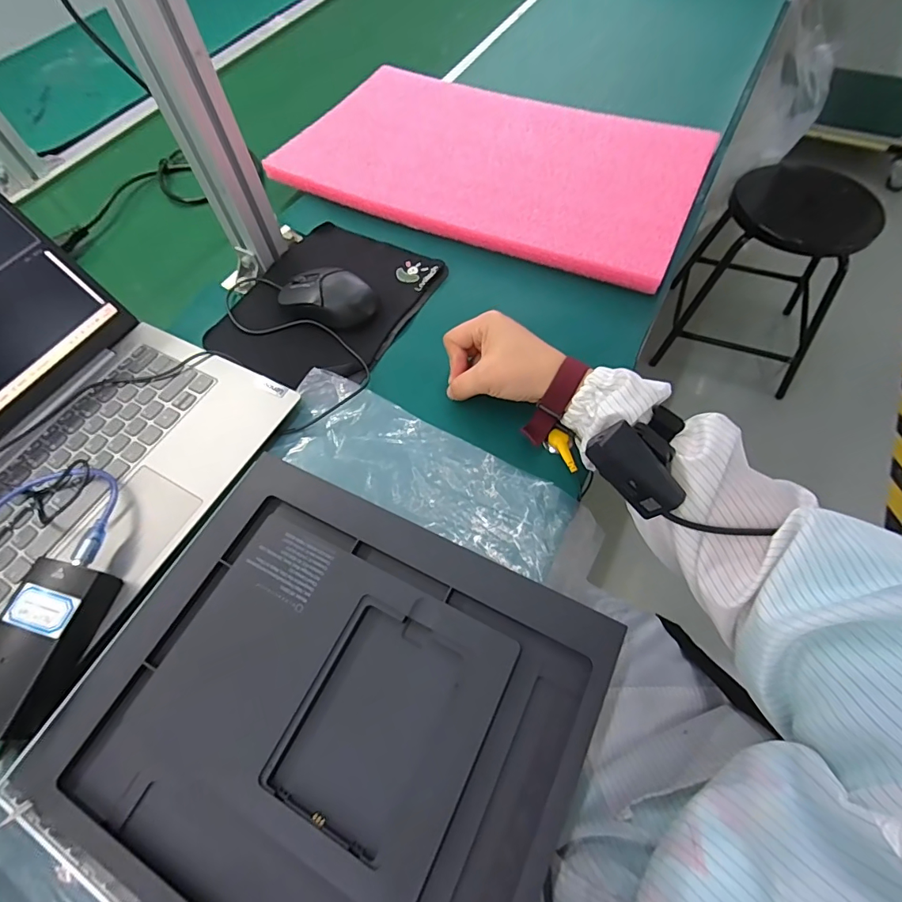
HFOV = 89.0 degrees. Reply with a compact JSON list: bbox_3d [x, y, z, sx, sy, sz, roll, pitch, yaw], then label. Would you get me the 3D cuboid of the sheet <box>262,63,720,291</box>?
[{"bbox_3d":[0.053,-0.362,0.572,0.474,0.033,0.288,22,64,14],"label":"sheet"}]

